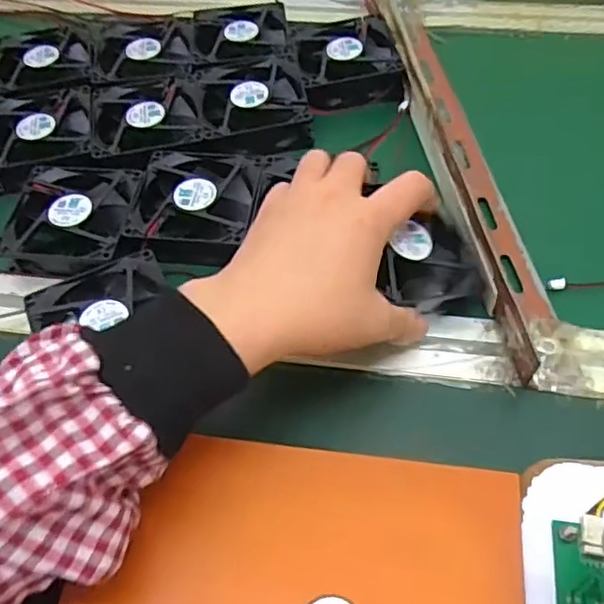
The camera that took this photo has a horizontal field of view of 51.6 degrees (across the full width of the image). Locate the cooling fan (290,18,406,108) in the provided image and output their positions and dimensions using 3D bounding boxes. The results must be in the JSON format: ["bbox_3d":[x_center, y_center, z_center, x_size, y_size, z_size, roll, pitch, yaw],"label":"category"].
[{"bbox_3d":[0.036,-0.199,0.507,0.081,0.024,0.093,-7,55,-2],"label":"cooling fan"}]

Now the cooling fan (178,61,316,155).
[{"bbox_3d":[-0.039,-0.147,0.479,0.088,0.030,0.099,-4,55,1],"label":"cooling fan"}]

